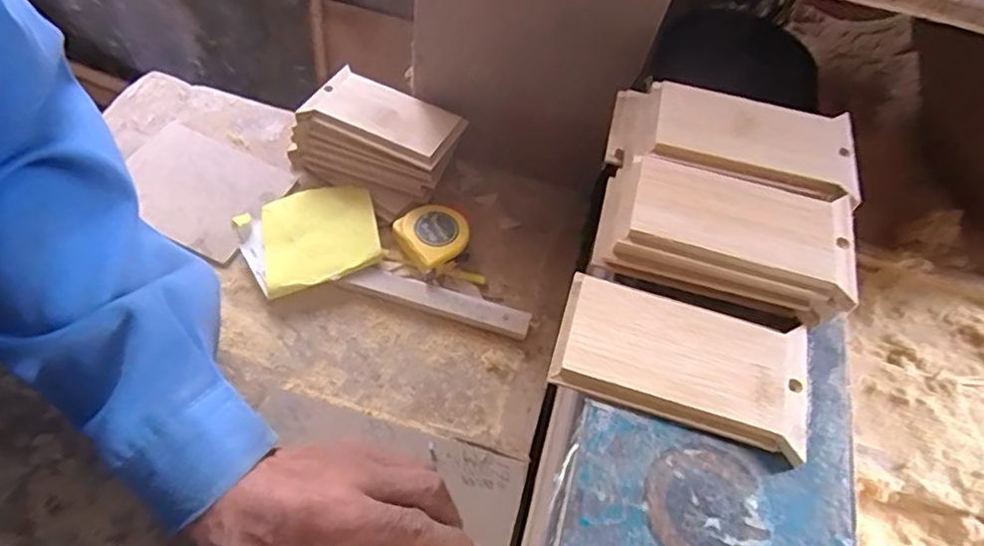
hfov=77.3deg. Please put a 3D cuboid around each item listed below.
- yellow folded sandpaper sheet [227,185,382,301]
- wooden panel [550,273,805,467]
[{"bbox_3d":[-0.146,-0.028,0.496,0.103,0.023,0.090,-16,60,-14],"label":"yellow folded sandpaper sheet"},{"bbox_3d":[0.094,0.043,0.308,0.119,0.009,0.065,16,58,5],"label":"wooden panel"}]

